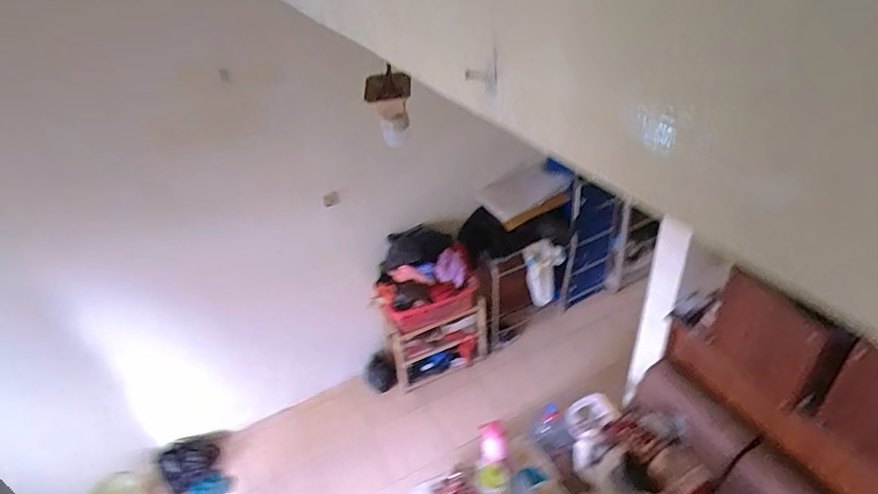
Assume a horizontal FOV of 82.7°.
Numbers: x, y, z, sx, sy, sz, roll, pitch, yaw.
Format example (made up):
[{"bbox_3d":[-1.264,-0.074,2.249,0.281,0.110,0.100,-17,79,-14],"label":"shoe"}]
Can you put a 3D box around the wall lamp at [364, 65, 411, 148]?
[{"bbox_3d":[-0.091,-0.257,0.965,0.087,0.142,0.056,-7,35,-1],"label":"wall lamp"}]

